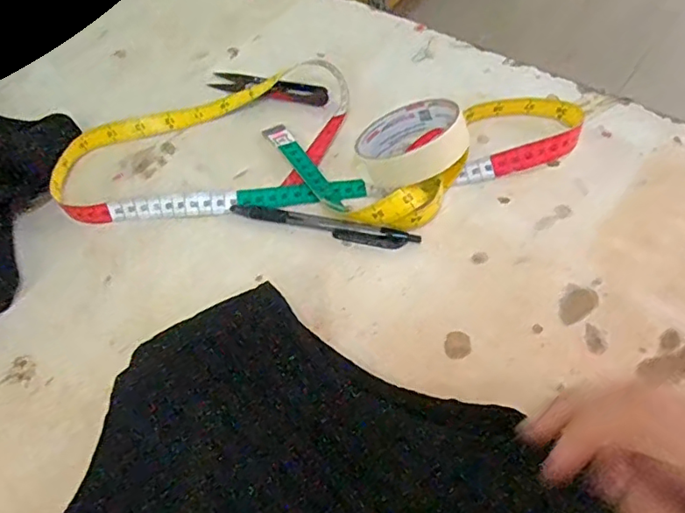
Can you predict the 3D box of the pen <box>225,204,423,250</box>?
[{"bbox_3d":[-0.015,-0.024,0.415,0.141,0.009,0.013,13,57,14],"label":"pen"}]

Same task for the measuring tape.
[{"bbox_3d":[-0.022,-0.098,0.459,0.412,0.027,0.175,2,54,6],"label":"measuring tape"}]

